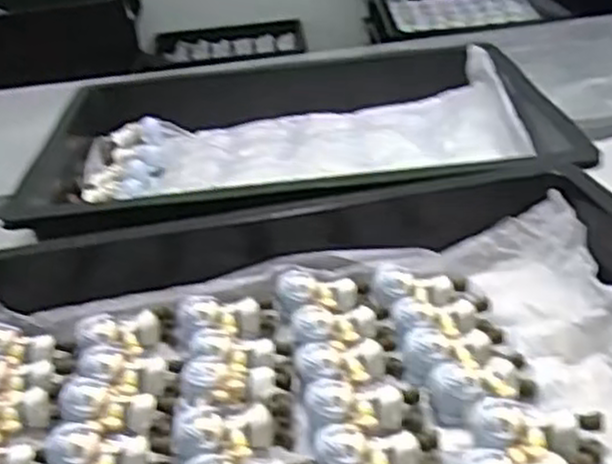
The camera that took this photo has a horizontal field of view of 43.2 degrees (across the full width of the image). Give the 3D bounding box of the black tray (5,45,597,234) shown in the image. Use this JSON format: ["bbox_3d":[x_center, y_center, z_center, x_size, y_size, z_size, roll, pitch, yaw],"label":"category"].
[{"bbox_3d":[-0.011,-0.074,0.722,0.442,0.091,0.285,-7,29,-3],"label":"black tray"}]

